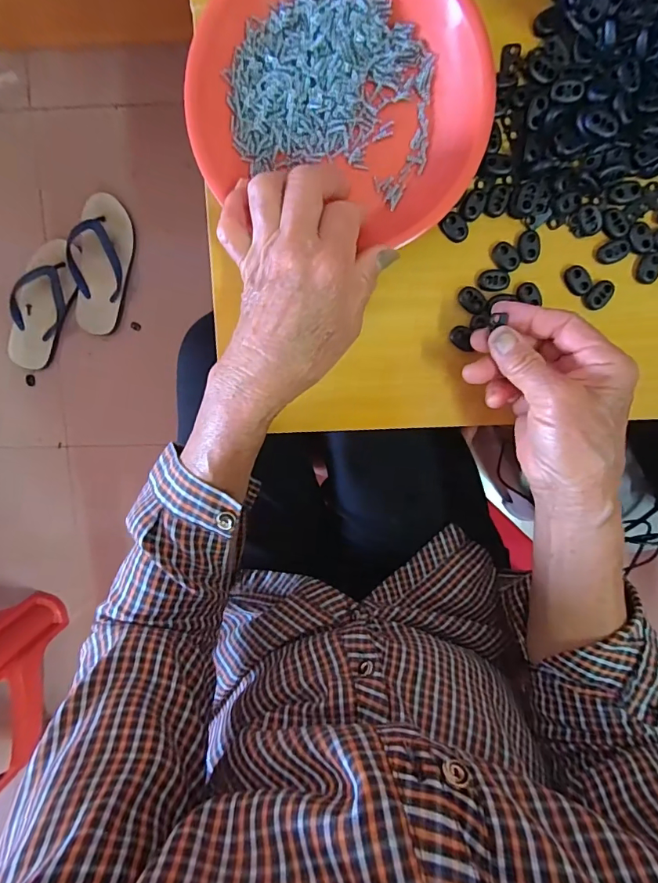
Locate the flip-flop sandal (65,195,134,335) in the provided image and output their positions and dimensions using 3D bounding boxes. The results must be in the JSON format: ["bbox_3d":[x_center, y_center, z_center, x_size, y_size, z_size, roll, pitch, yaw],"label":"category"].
[{"bbox_3d":[-0.409,-0.314,0.800,0.096,0.038,0.234,9,99,1],"label":"flip-flop sandal"}]

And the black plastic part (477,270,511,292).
[{"bbox_3d":[0.120,-0.117,0.324,0.021,0.006,0.014,4,99,1],"label":"black plastic part"}]

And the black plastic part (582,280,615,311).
[{"bbox_3d":[0.196,-0.106,0.323,0.016,0.004,0.022,40,98,-4],"label":"black plastic part"}]

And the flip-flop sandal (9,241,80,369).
[{"bbox_3d":[-0.524,-0.248,0.813,0.097,0.034,0.241,26,99,-2],"label":"flip-flop sandal"}]

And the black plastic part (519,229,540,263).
[{"bbox_3d":[0.144,-0.140,0.320,0.014,0.005,0.022,-3,99,2],"label":"black plastic part"}]

